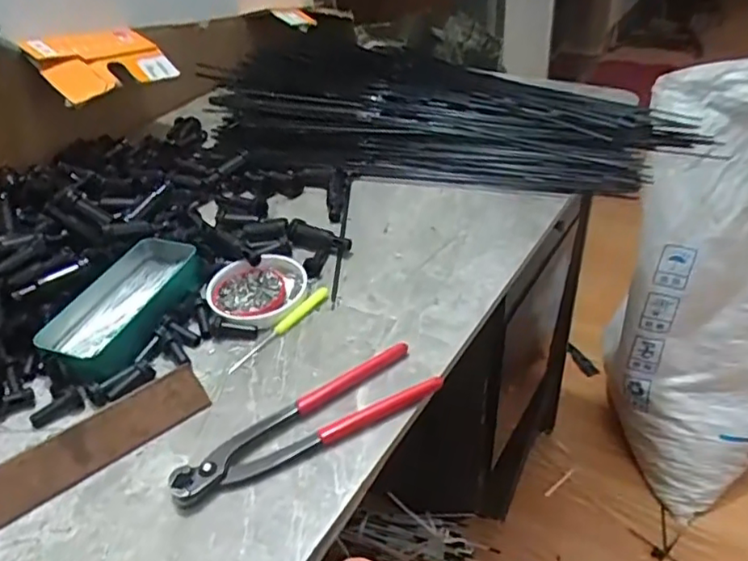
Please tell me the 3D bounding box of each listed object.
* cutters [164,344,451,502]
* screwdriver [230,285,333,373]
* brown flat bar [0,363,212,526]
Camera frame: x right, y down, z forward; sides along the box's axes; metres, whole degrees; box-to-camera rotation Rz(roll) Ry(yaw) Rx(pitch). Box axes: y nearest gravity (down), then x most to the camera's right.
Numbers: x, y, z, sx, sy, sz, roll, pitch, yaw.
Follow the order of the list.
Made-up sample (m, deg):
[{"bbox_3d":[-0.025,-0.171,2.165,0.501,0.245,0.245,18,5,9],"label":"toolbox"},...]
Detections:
[{"bbox_3d":[-0.044,0.103,0.434,0.194,0.013,0.052,-26,43,-23],"label":"cutters"},{"bbox_3d":[-0.079,0.039,0.525,0.011,0.008,0.115,22,47,30],"label":"screwdriver"},{"bbox_3d":[-0.201,0.116,0.424,0.178,0.035,0.004,-29,4,-26],"label":"brown flat bar"}]

